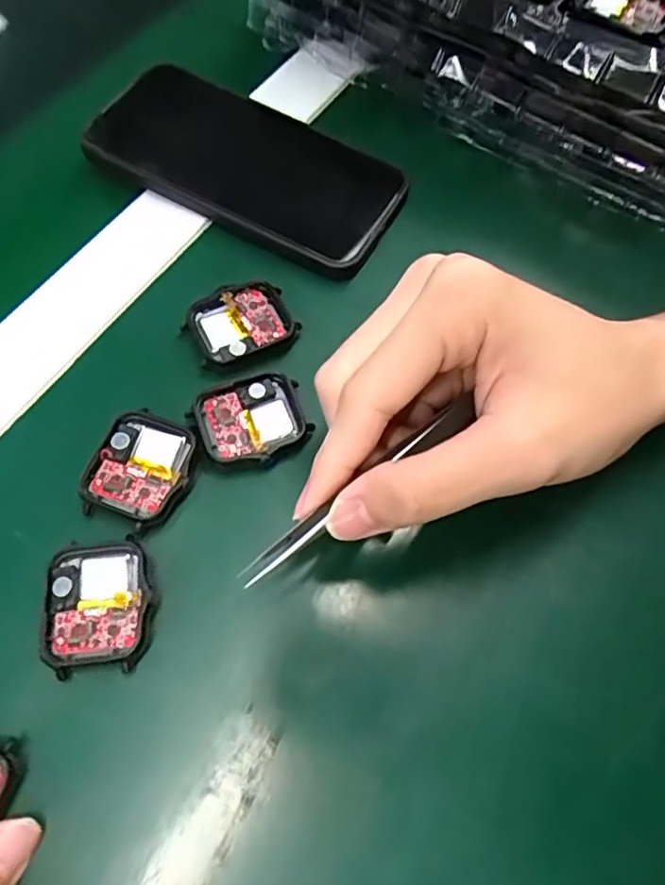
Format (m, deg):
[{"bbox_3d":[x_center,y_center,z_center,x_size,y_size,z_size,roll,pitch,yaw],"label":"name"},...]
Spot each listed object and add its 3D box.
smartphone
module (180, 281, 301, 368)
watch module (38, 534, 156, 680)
[{"bbox_3d":[-0.043,-0.148,0.315,0.157,0.009,0.080,26,66,10],"label":"smartphone"},{"bbox_3d":[-0.042,-0.055,0.277,0.046,0.006,0.036,-23,67,-13],"label":"module"},{"bbox_3d":[-0.085,0.059,0.221,0.038,0.005,0.046,-6,69,1],"label":"watch module"}]

